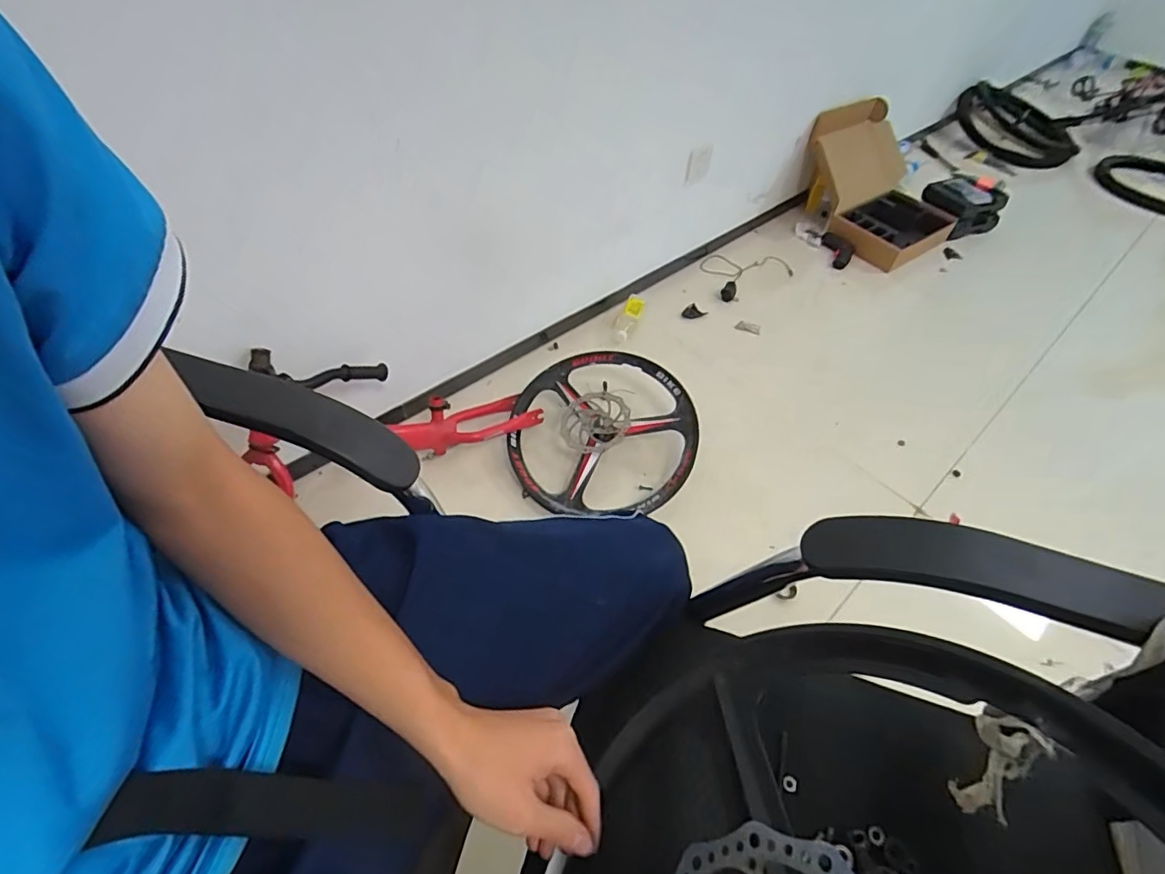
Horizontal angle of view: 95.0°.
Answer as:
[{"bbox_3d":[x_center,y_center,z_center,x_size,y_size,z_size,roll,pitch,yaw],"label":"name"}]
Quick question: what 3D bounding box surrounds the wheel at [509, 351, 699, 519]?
[{"bbox_3d":[0.046,-0.012,1.181,0.407,0.084,0.391,-2,73,6],"label":"wheel"}]

